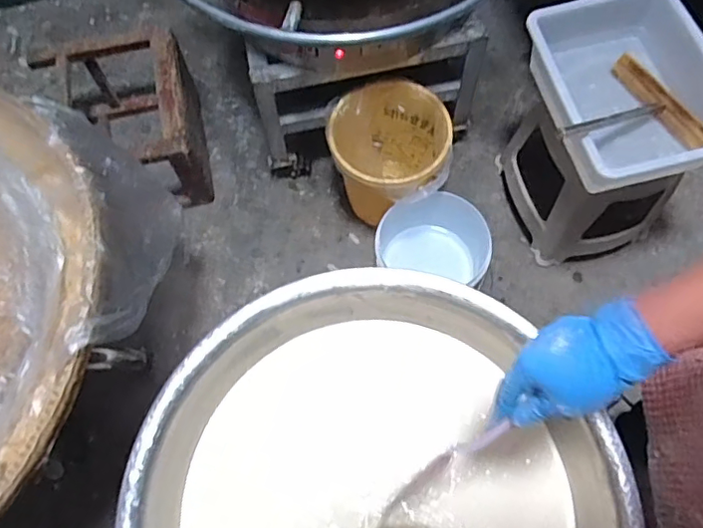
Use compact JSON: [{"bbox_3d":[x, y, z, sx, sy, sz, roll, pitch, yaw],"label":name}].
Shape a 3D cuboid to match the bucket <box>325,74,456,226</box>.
[{"bbox_3d":[0.081,-0.216,1.203,0.237,0.271,0.236,-1,68,2],"label":"bucket"}]

